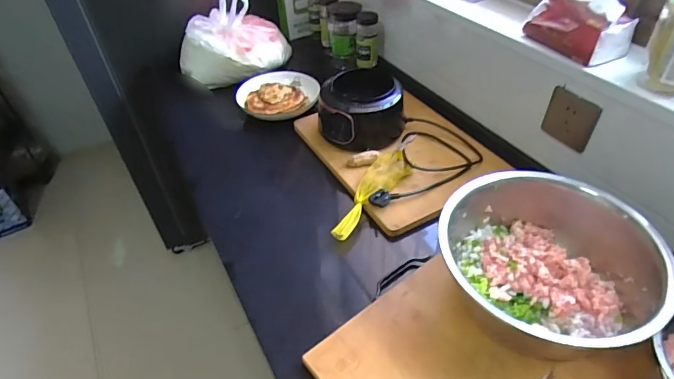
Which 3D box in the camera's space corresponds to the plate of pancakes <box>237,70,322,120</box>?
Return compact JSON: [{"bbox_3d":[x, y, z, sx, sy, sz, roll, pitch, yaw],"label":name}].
[{"bbox_3d":[-0.139,-0.231,1.049,0.196,0.035,0.200,-2,43,2],"label":"plate of pancakes"}]

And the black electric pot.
[{"bbox_3d":[0.054,-0.160,0.894,0.173,0.103,0.144,-11,44,-9],"label":"black electric pot"}]

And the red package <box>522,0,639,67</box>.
[{"bbox_3d":[0.383,-0.274,0.695,0.079,0.100,0.158,-26,48,-23],"label":"red package"}]

